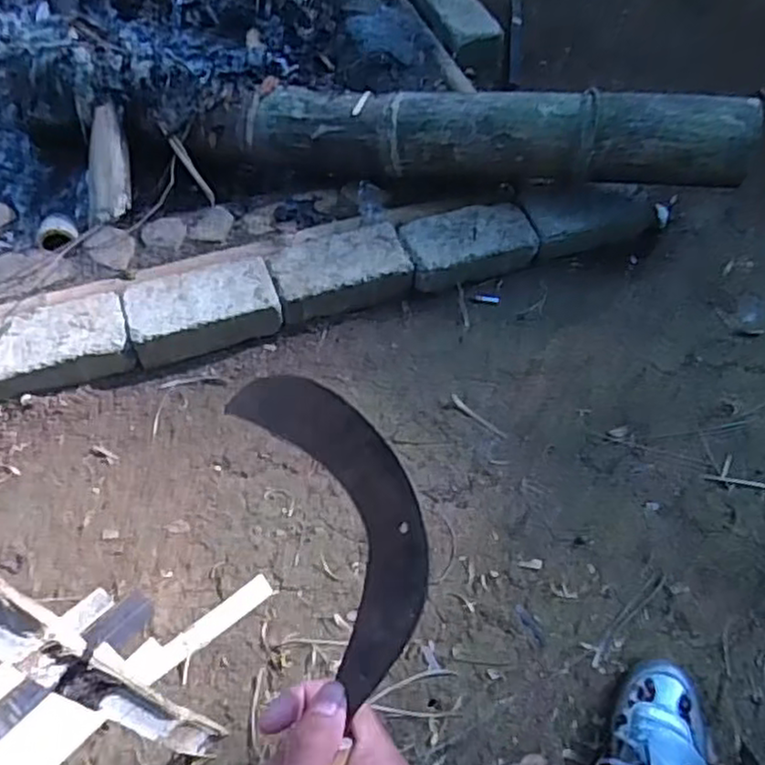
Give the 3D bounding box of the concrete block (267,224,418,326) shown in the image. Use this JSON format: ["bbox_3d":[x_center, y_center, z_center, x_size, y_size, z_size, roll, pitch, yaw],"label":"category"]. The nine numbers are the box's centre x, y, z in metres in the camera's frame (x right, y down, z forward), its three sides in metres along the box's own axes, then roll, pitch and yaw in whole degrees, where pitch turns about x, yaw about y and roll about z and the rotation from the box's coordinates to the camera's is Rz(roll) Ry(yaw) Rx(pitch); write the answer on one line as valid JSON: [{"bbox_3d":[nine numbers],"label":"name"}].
[{"bbox_3d":[-0.069,-0.173,1.069,0.205,0.058,0.123,-20,60,-13],"label":"concrete block"}]

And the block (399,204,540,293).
[{"bbox_3d":[0.132,-0.214,1.103,0.201,0.067,0.118,-18,60,-12],"label":"block"}]

